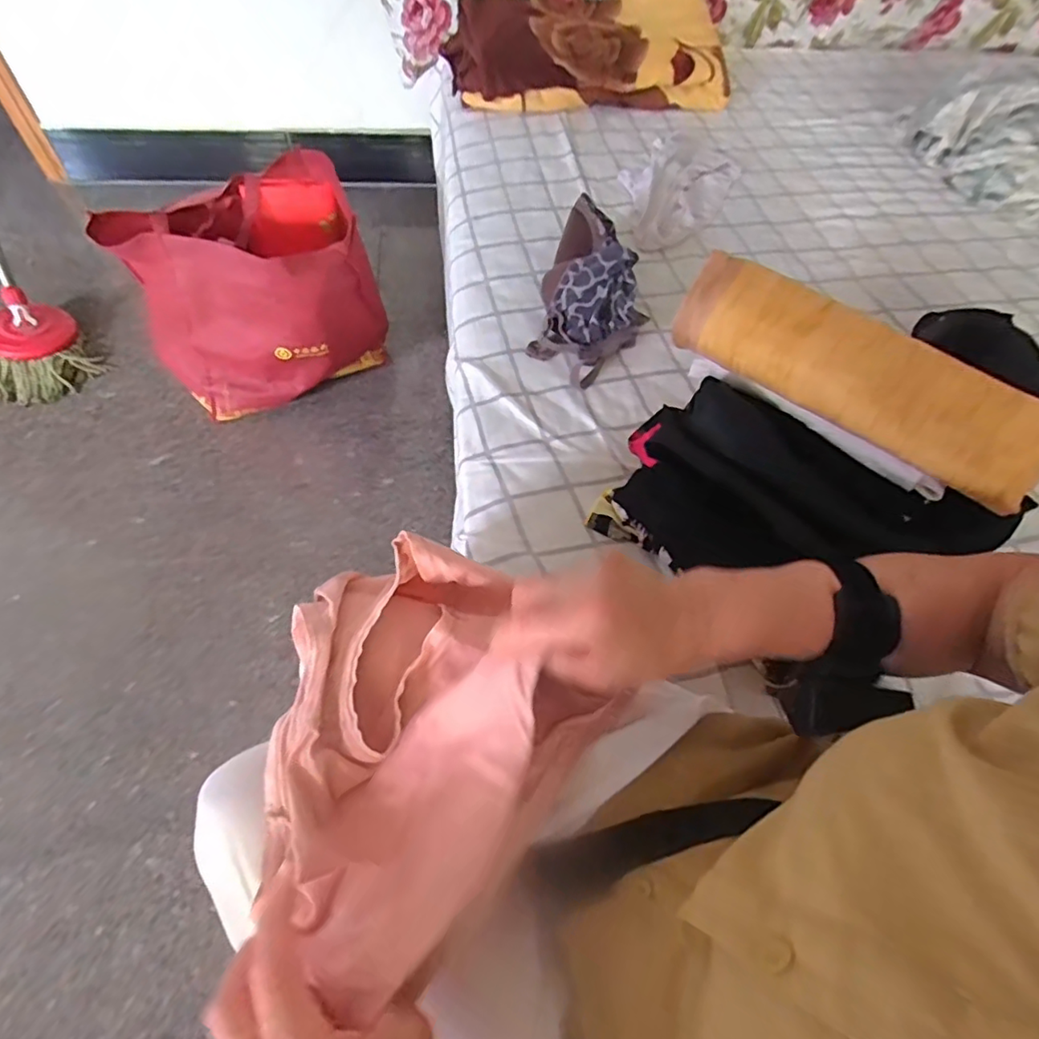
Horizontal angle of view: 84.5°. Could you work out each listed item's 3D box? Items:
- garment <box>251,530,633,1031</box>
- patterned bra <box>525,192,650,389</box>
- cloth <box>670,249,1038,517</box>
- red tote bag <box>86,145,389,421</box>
[{"bbox_3d":[-0.071,0.113,0.350,0.206,0.085,0.231,37,66,19],"label":"garment"},{"bbox_3d":[0.094,-0.285,0.697,0.127,0.074,0.261,12,57,4],"label":"patterned bra"},{"bbox_3d":[0.266,-0.120,0.455,0.288,0.024,0.084,37,92,19],"label":"cloth"},{"bbox_3d":[-0.478,-0.412,1.065,0.402,0.313,0.338,-26,63,-19],"label":"red tote bag"}]

